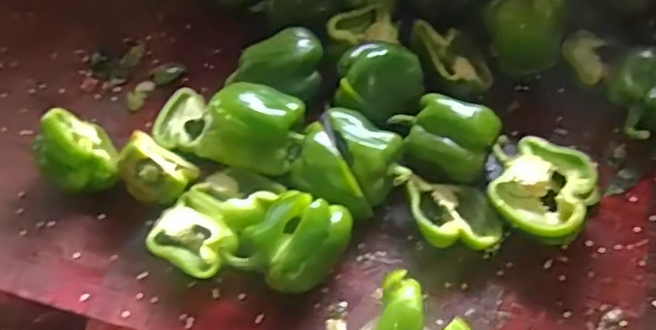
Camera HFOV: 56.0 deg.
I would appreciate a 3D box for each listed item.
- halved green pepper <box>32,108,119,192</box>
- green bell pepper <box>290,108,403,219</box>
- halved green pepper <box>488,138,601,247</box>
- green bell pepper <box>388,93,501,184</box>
[{"bbox_3d":[-0.244,-0.009,0.594,0.068,0.074,0.073,-23,56,-15],"label":"halved green pepper"},{"bbox_3d":[0.019,0.003,0.577,0.083,0.069,0.087,-1,54,2],"label":"green bell pepper"},{"bbox_3d":[0.184,0.028,0.550,0.092,0.058,0.086,-1,54,2],"label":"halved green pepper"},{"bbox_3d":[0.112,-0.024,0.606,0.101,0.075,0.067,12,55,11],"label":"green bell pepper"}]

